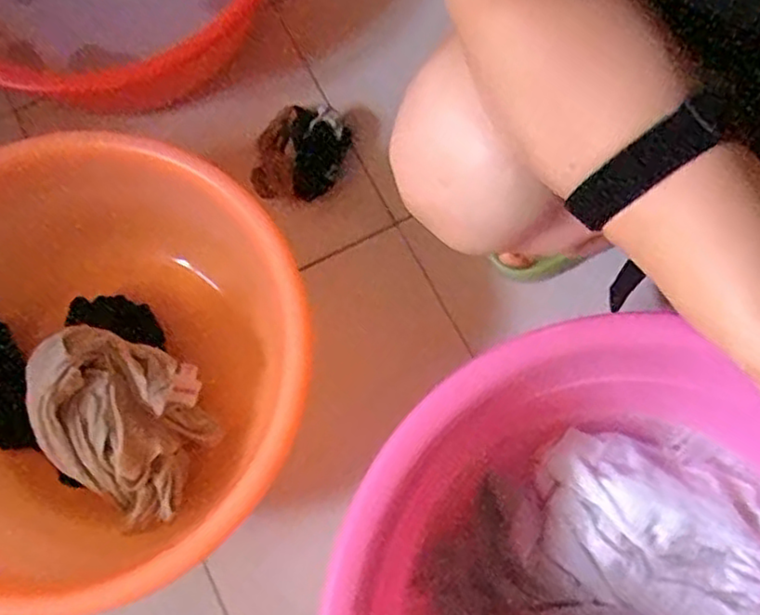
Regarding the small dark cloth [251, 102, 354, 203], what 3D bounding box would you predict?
[{"bbox_3d":[-0.080,-0.152,0.711,0.089,0.041,0.105,12,73,2],"label":"small dark cloth"}]

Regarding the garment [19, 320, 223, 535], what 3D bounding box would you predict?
[{"bbox_3d":[-0.215,0.089,0.565,0.145,0.079,0.132,28,74,7],"label":"garment"}]

